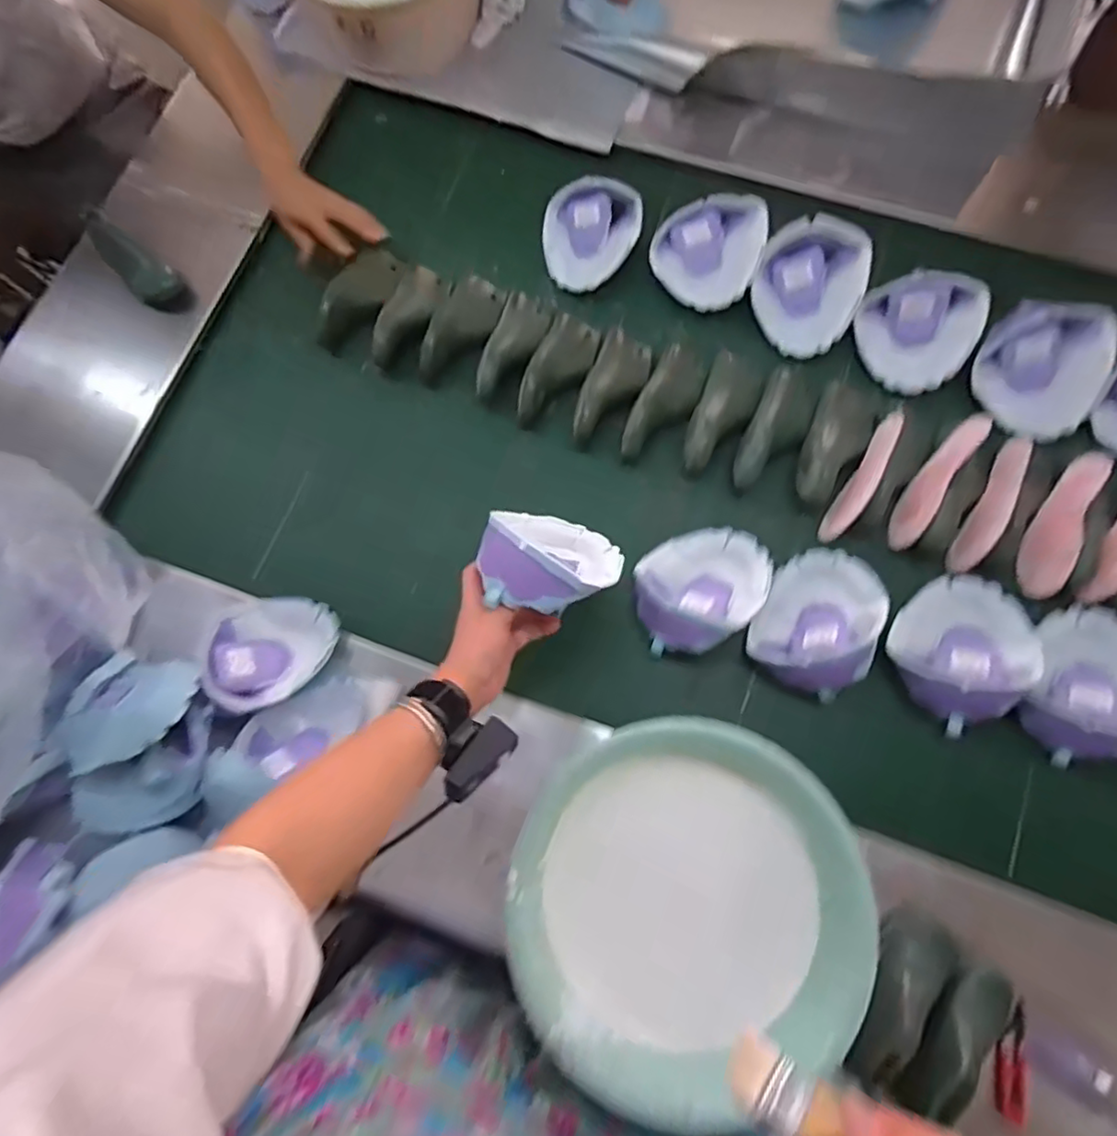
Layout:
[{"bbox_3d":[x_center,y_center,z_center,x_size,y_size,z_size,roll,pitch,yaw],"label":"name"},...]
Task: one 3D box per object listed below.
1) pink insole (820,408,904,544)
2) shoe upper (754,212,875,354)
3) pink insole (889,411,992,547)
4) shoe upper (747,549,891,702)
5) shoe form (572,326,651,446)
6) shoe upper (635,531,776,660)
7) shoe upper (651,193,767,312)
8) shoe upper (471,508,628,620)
[{"bbox_3d":[0.363,-0.110,0.737,0.023,0.042,0.175,31,79,9],"label":"pink insole"},{"bbox_3d":[0.314,-0.357,0.790,0.133,0.066,0.149,26,78,8],"label":"shoe upper"},{"bbox_3d":[0.437,-0.098,0.730,0.019,0.050,0.162,26,98,-26],"label":"pink insole"},{"bbox_3d":[0.293,0.051,0.697,0.113,0.081,0.168,25,78,8],"label":"shoe upper"},{"bbox_3d":[0.072,-0.229,0.795,0.070,0.048,0.165,21,77,7],"label":"shoe form"},{"bbox_3d":[0.166,0.020,0.723,0.169,0.060,0.124,-33,77,-6],"label":"shoe upper"},{"bbox_3d":[0.196,-0.418,0.827,0.135,0.055,0.144,16,77,6],"label":"shoe upper"},{"bbox_3d":[-0.008,-0.007,0.644,0.136,0.150,0.072,17,102,-1],"label":"shoe upper"}]

